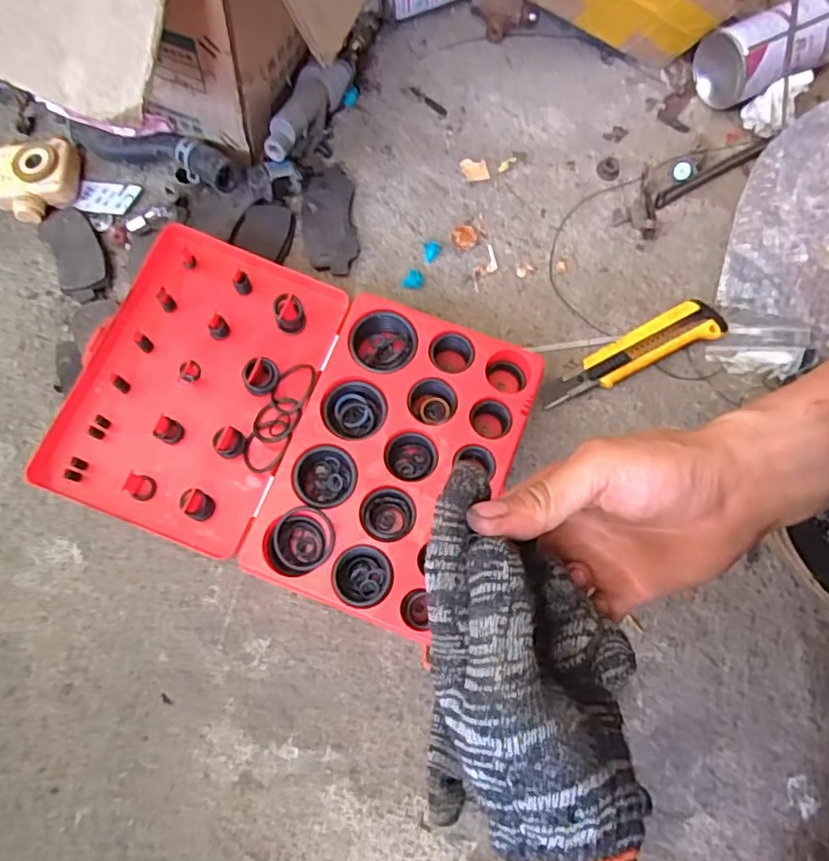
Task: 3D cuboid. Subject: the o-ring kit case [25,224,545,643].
[{"bbox_3d":[-0.092,-0.009,0.481,0.332,0.049,0.240,21,74,4],"label":"o-ring kit case"}]

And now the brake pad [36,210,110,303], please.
[{"bbox_3d":[-0.298,-0.157,0.537,0.043,0.016,0.099,-25,76,-8],"label":"brake pad"}]

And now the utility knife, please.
[{"bbox_3d":[0.181,-0.066,0.515,0.161,0.020,0.040,-23,76,-8],"label":"utility knife"}]

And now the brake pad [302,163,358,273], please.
[{"bbox_3d":[-0.076,-0.187,0.544,0.045,0.016,0.103,-6,74,-3],"label":"brake pad"}]

